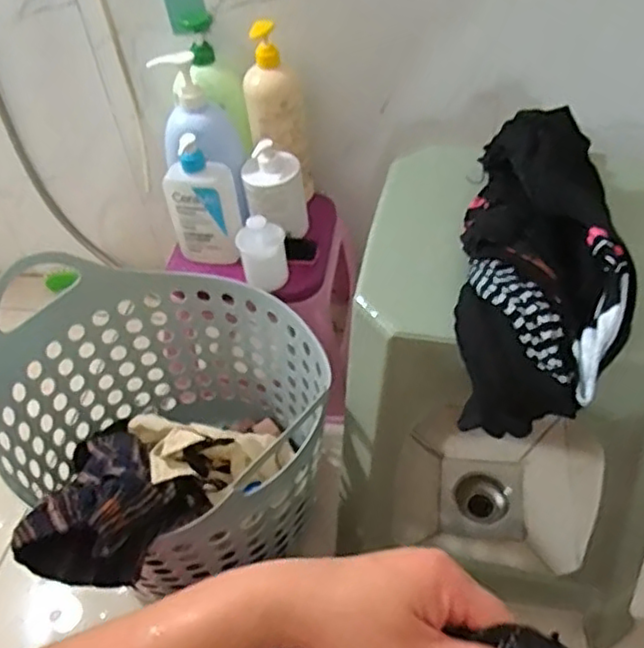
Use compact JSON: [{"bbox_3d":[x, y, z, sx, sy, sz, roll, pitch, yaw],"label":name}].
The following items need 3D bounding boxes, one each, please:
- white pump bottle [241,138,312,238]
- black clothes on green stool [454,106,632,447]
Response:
[{"bbox_3d":[-0.066,-0.189,0.945,0.089,0.135,0.077,-9,46,-1],"label":"white pump bottle"},{"bbox_3d":[0.183,-0.059,0.552,0.129,0.095,0.300,5,47,12],"label":"black clothes on green stool"}]

